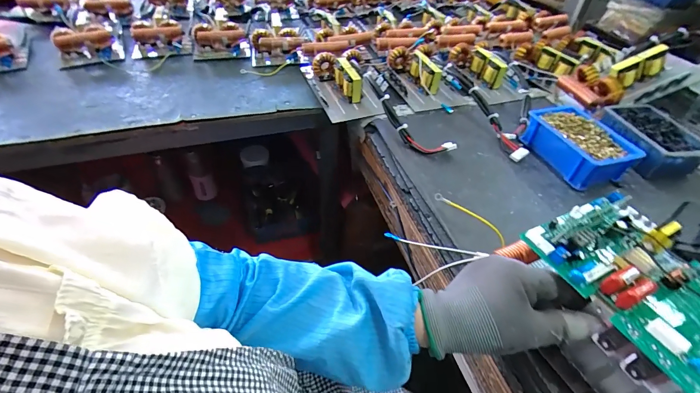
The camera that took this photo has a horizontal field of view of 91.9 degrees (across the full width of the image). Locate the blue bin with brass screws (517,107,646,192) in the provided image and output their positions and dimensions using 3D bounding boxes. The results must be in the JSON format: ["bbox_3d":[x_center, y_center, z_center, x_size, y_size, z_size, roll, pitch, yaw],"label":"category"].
[{"bbox_3d":[0.370,-0.086,0.551,0.111,0.050,0.149,-9,46,-10],"label":"blue bin with brass screws"}]

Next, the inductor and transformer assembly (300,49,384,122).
[{"bbox_3d":[-0.012,-0.224,0.640,0.121,0.046,0.211,-11,46,-12],"label":"inductor and transformer assembly"}]

